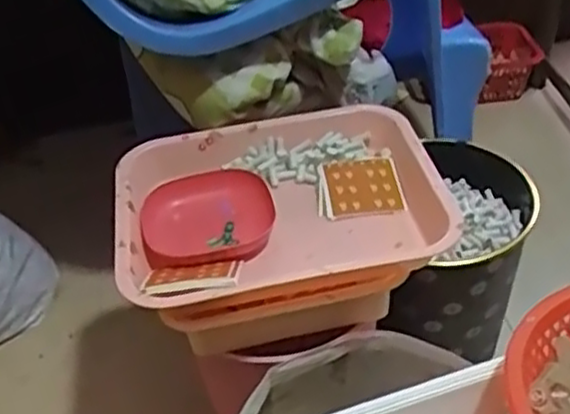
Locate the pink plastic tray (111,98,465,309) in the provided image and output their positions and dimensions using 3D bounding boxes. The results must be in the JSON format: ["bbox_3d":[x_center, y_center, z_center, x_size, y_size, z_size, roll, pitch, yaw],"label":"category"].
[{"bbox_3d":[-0.011,-0.002,0.770,0.324,0.056,0.261,-11,40,-6],"label":"pink plastic tray"}]

